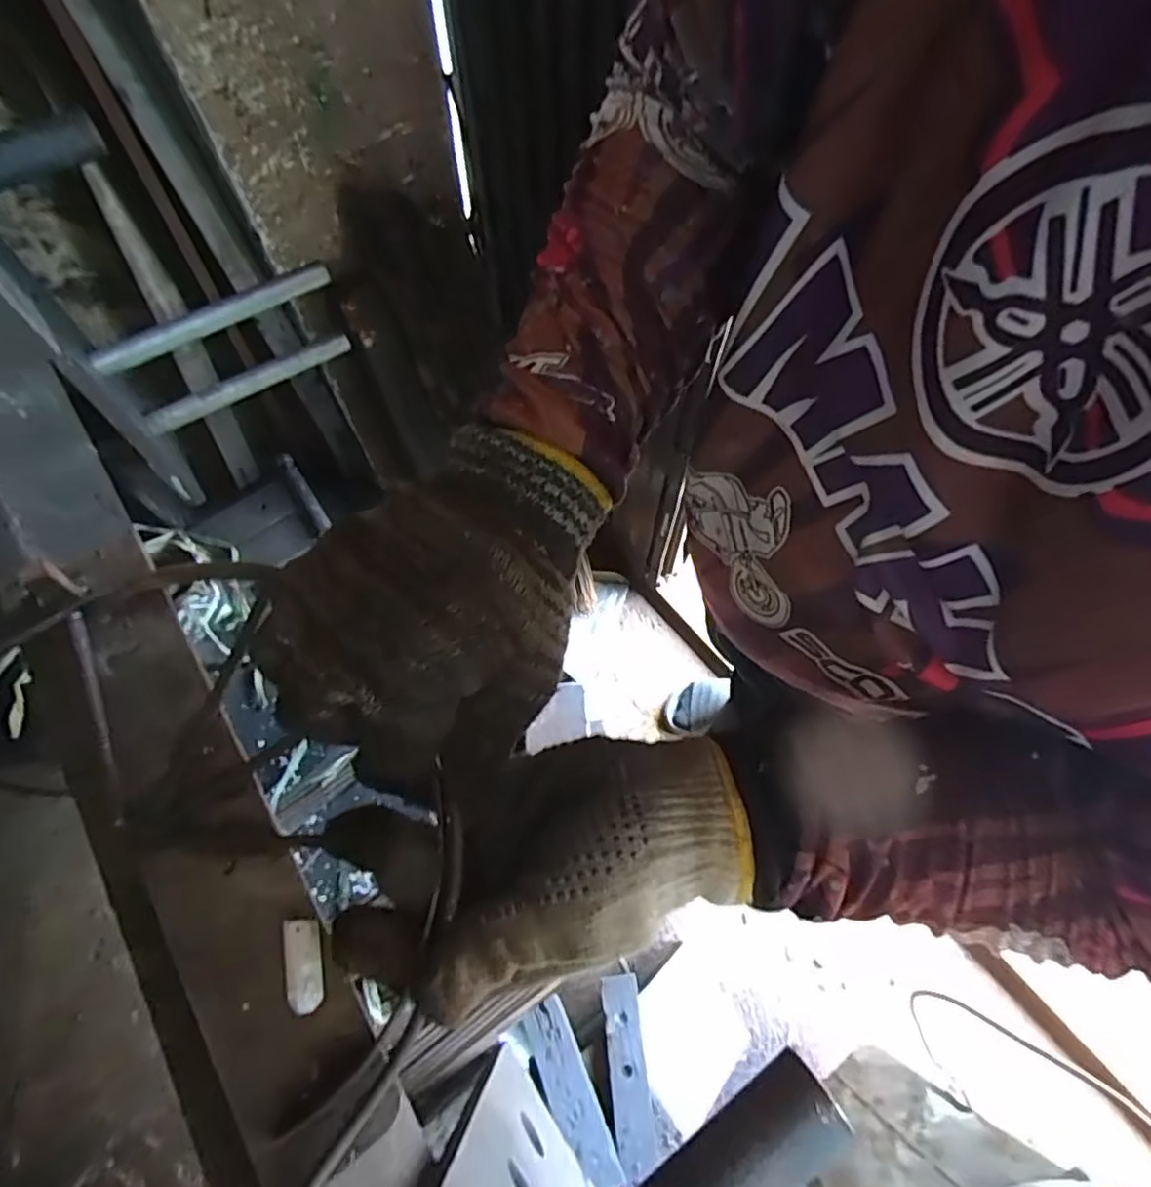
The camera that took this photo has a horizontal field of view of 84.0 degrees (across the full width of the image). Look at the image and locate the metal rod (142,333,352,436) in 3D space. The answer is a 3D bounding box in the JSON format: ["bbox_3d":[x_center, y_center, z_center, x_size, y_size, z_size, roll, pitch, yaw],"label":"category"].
[{"bbox_3d":[-0.394,-0.259,0.777,0.249,0.028,0.017,-32,70,-14],"label":"metal rod"}]

